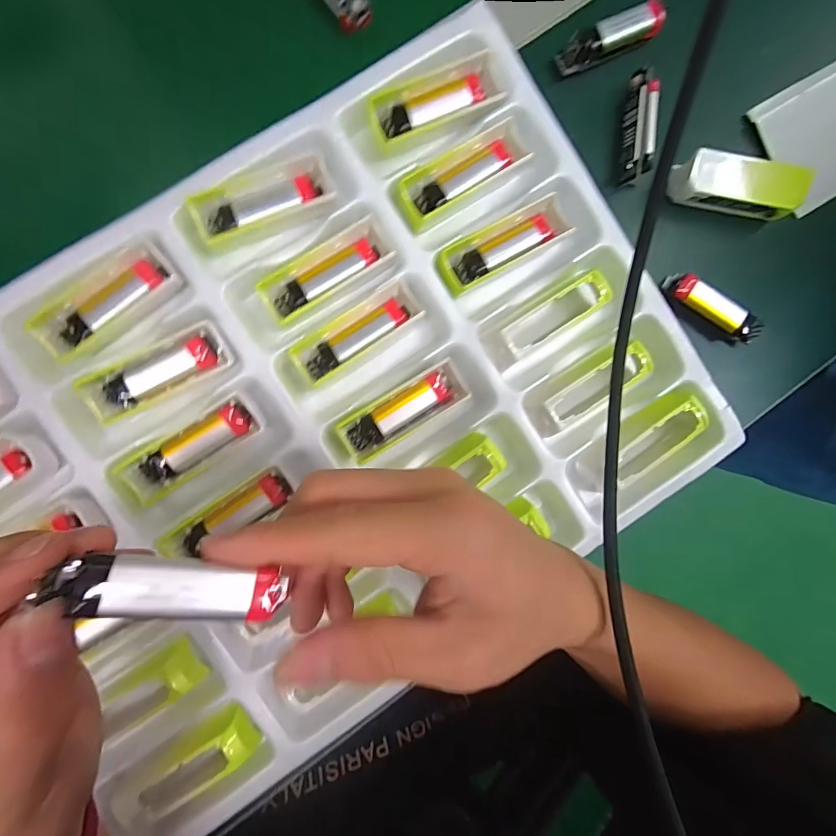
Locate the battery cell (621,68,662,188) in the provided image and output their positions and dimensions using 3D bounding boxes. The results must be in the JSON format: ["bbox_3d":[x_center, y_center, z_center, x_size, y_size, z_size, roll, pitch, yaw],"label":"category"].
[{"bbox_3d":[0.143,-0.186,0.268,0.018,0.013,0.068,4,91,-6],"label":"battery cell"}]

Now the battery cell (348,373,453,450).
[{"bbox_3d":[-0.012,-0.004,0.258,0.067,0.013,0.018,-31,94,-4],"label":"battery cell"}]

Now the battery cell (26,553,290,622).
[{"bbox_3d":[-0.073,0.052,0.128,0.065,0.010,0.015,18,86,-30],"label":"battery cell"}]

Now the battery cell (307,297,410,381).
[{"bbox_3d":[-0.037,-0.049,0.254,0.070,0.010,0.016,-33,94,-4],"label":"battery cell"}]

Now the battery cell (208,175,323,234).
[{"bbox_3d":[-0.090,-0.124,0.249,0.067,0.011,0.014,-24,93,-5],"label":"battery cell"}]

